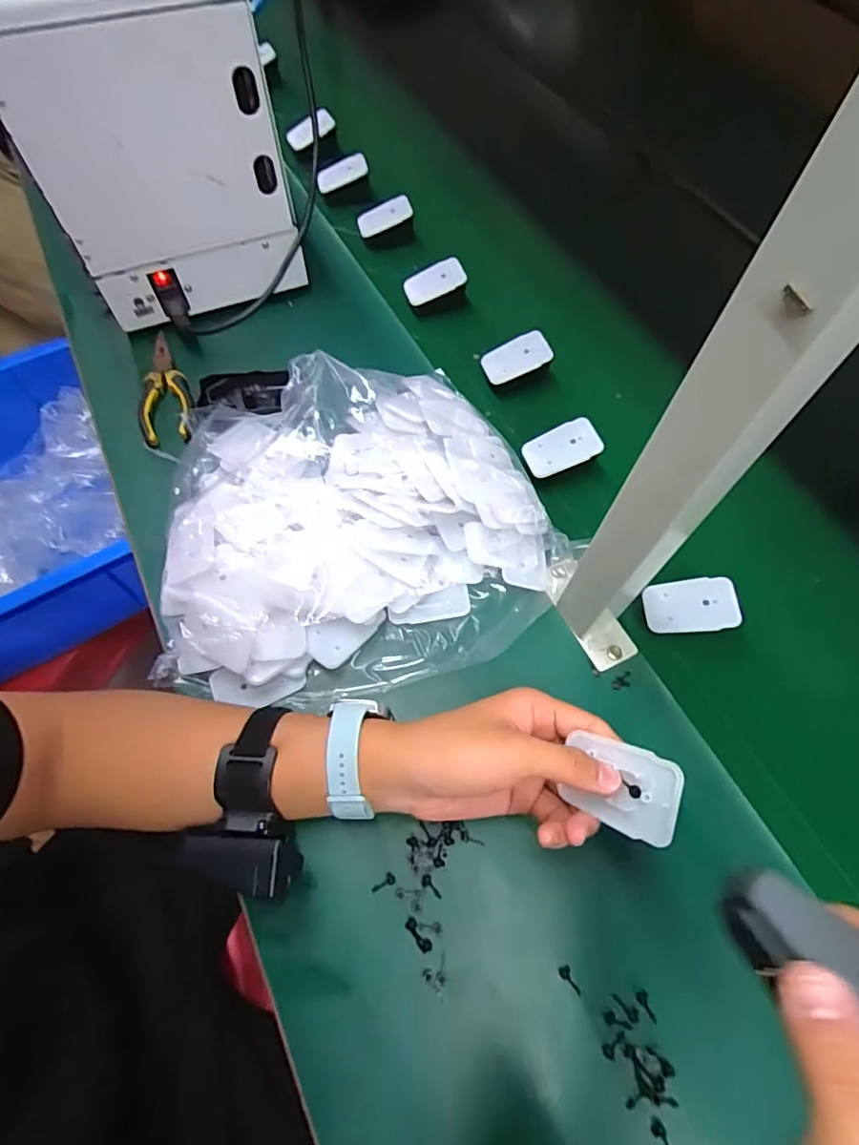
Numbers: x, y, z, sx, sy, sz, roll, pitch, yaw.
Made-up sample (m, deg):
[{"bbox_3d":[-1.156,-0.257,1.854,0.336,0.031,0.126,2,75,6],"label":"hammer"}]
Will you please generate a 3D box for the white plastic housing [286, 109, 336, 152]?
[{"bbox_3d":[-0.171,-0.634,0.768,0.071,0.030,0.013,-12,64,25],"label":"white plastic housing"}]

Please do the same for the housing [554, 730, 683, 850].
[{"bbox_3d":[0.105,0.118,0.296,0.060,0.006,0.044,10,82,41],"label":"housing"}]

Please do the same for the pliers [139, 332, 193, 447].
[{"bbox_3d":[-0.276,-0.186,0.552,0.050,0.031,0.151,-18,66,-9],"label":"pliers"}]

